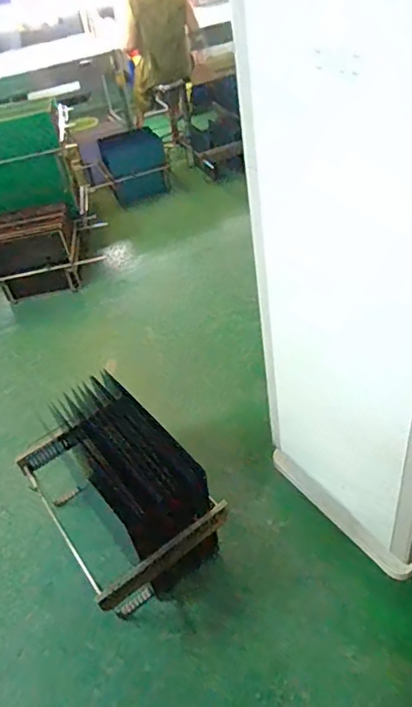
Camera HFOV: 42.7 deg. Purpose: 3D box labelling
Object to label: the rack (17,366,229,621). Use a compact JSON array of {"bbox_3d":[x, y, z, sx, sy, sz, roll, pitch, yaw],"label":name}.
[{"bbox_3d":[-0.283,0.438,1.685,0.400,0.329,0.636,-30,46,-22],"label":"rack"}]

